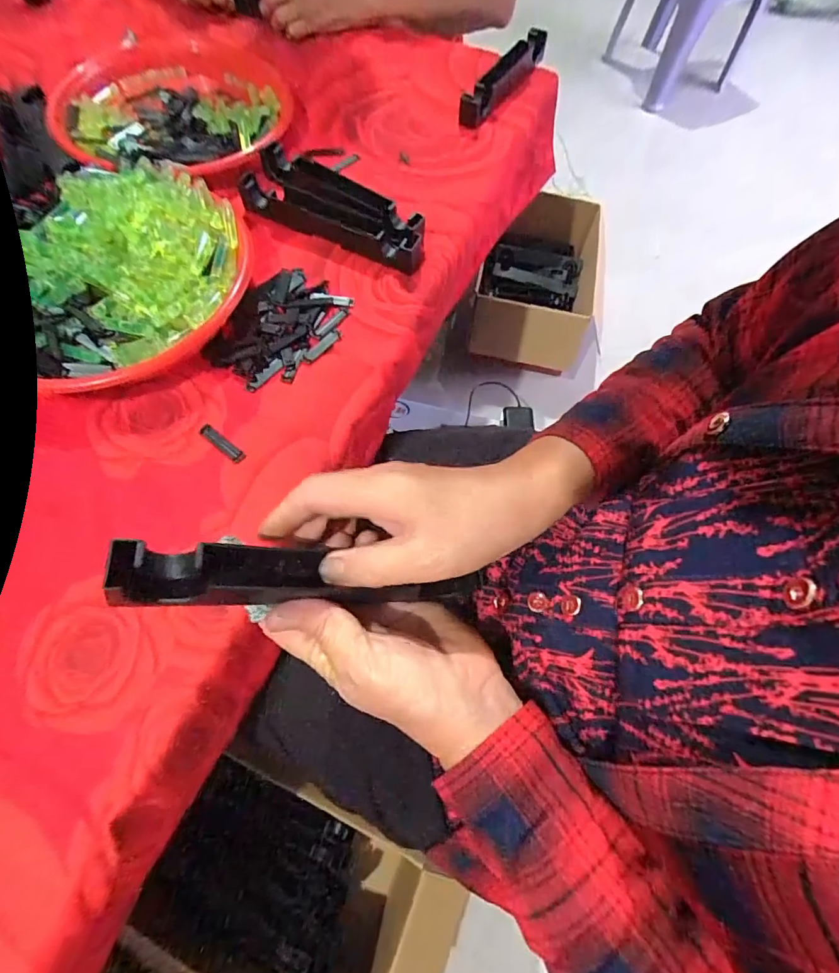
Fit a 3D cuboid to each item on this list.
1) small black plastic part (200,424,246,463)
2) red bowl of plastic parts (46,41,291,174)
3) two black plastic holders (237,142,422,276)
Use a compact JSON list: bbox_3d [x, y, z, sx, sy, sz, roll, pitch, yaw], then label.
[{"bbox_3d":[-0.158,-0.035,0.375,0.045,0.004,0.011,36,69,12],"label":"small black plastic part"},{"bbox_3d":[-0.260,-0.408,0.495,0.223,0.040,0.224,1,66,-3],"label":"red bowl of plastic parts"},{"bbox_3d":[-0.082,-0.275,0.464,0.186,0.029,0.070,27,67,8],"label":"two black plastic holders"}]

